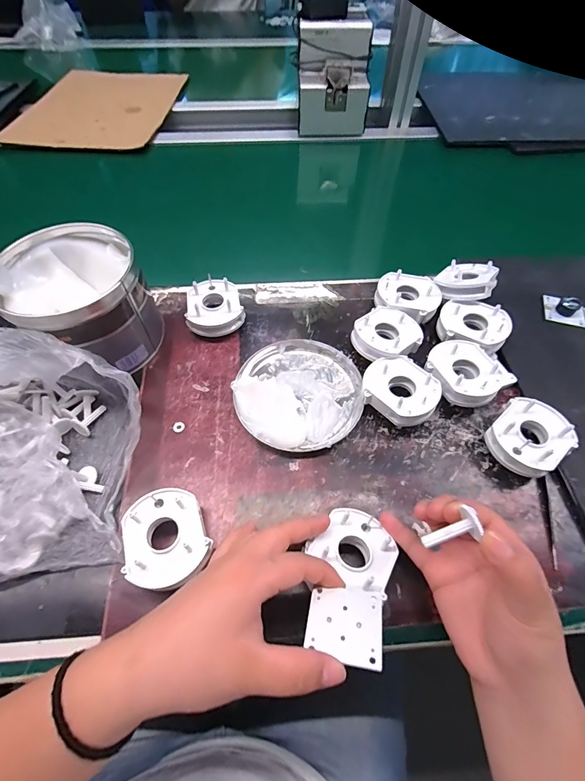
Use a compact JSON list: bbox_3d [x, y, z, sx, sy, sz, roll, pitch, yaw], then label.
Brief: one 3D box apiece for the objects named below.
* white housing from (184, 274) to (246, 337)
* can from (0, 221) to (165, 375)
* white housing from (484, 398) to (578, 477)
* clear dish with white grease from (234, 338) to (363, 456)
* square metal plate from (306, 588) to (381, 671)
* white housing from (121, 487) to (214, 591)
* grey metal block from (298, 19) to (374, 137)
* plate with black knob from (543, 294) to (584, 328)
[{"bbox_3d":[-0.088,-0.094,0.423,0.062,0.036,0.066,-8,57,-5],"label":"white housing"},{"bbox_3d":[-0.208,-0.088,0.380,0.124,0.100,0.120,0,57,0],"label":"can"},{"bbox_3d":[0.213,0.043,0.334,0.064,0.031,0.061,-32,63,-20],"label":"white housing"},{"bbox_3d":[0.006,-0.002,0.371,0.127,0.025,0.125,0,57,0],"label":"clear dish with white grease"},{"bbox_3d":[0.032,0.139,0.221,0.043,0.004,0.042,4,34,14],"label":"square metal plate"},{"bbox_3d":[-0.099,0.118,0.291,0.060,0.026,0.072,-24,60,-15],"label":"white housing"},{"bbox_3d":[0.073,-0.547,0.667,0.124,0.157,0.079,0,57,0],"label":"grey metal block"},{"bbox_3d":[0.321,-0.098,0.429,0.044,0.018,0.039,14,58,9],"label":"plate with black knob"}]

